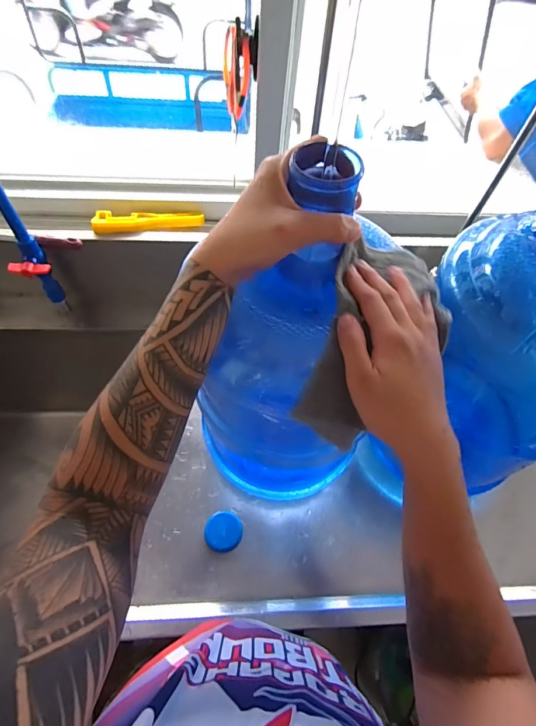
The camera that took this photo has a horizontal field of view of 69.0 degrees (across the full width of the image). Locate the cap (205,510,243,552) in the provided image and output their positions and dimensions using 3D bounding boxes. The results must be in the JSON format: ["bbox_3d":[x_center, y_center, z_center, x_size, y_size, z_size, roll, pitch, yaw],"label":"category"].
[{"bbox_3d":[-0.068,0.259,0.600,0.055,0.020,0.056,2,58,-3],"label":"cap"}]

